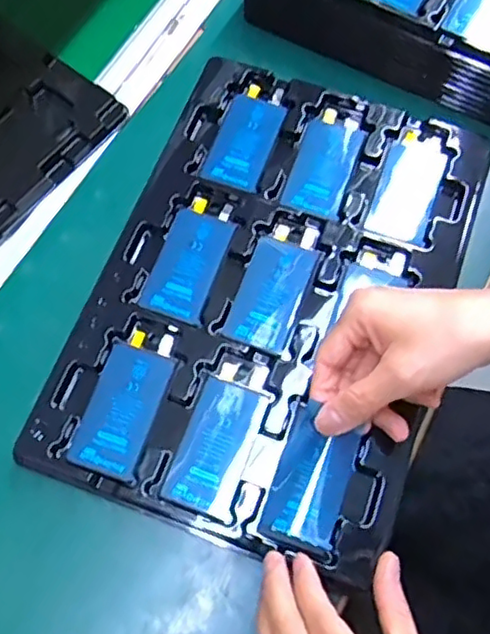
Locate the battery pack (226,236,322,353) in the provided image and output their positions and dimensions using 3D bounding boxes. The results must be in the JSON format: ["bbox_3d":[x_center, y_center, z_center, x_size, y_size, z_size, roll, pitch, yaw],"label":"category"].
[{"bbox_3d":[0.019,-0.017,0.442,0.043,0.004,0.081,20,71,7],"label":"battery pack"}]

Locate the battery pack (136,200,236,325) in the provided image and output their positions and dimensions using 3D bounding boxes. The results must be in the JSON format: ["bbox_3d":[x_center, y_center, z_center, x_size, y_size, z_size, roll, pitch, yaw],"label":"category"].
[{"bbox_3d":[-0.038,-0.042,0.450,0.043,0.006,0.092,19,71,7],"label":"battery pack"}]

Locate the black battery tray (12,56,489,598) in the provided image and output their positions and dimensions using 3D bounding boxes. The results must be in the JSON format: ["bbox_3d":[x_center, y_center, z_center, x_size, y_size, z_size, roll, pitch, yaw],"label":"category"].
[{"bbox_3d":[0.023,-0.023,0.434,0.225,0.015,0.331,19,71,7],"label":"black battery tray"}]

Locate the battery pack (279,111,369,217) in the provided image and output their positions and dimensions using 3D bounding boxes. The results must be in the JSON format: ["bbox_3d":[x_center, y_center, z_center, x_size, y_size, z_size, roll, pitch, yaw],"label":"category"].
[{"bbox_3d":[0.061,-0.117,0.479,0.044,0.010,0.092,18,71,7],"label":"battery pack"}]

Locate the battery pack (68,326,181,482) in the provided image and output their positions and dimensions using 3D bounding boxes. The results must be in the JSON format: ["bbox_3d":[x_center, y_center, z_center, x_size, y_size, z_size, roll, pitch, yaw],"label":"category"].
[{"bbox_3d":[-0.075,0.053,0.409,0.047,0.004,0.094,18,71,7],"label":"battery pack"}]

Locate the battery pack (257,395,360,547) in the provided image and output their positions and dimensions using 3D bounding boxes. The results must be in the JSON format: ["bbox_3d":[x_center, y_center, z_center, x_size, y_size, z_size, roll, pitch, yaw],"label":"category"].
[{"bbox_3d":[0.042,0.097,0.387,0.043,0.011,0.077,20,71,7],"label":"battery pack"}]

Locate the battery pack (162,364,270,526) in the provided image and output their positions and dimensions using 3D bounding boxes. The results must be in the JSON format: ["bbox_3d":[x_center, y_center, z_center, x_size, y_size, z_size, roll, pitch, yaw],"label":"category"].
[{"bbox_3d":[-0.015,0.074,0.405,0.044,0.008,0.097,17,71,6],"label":"battery pack"}]

